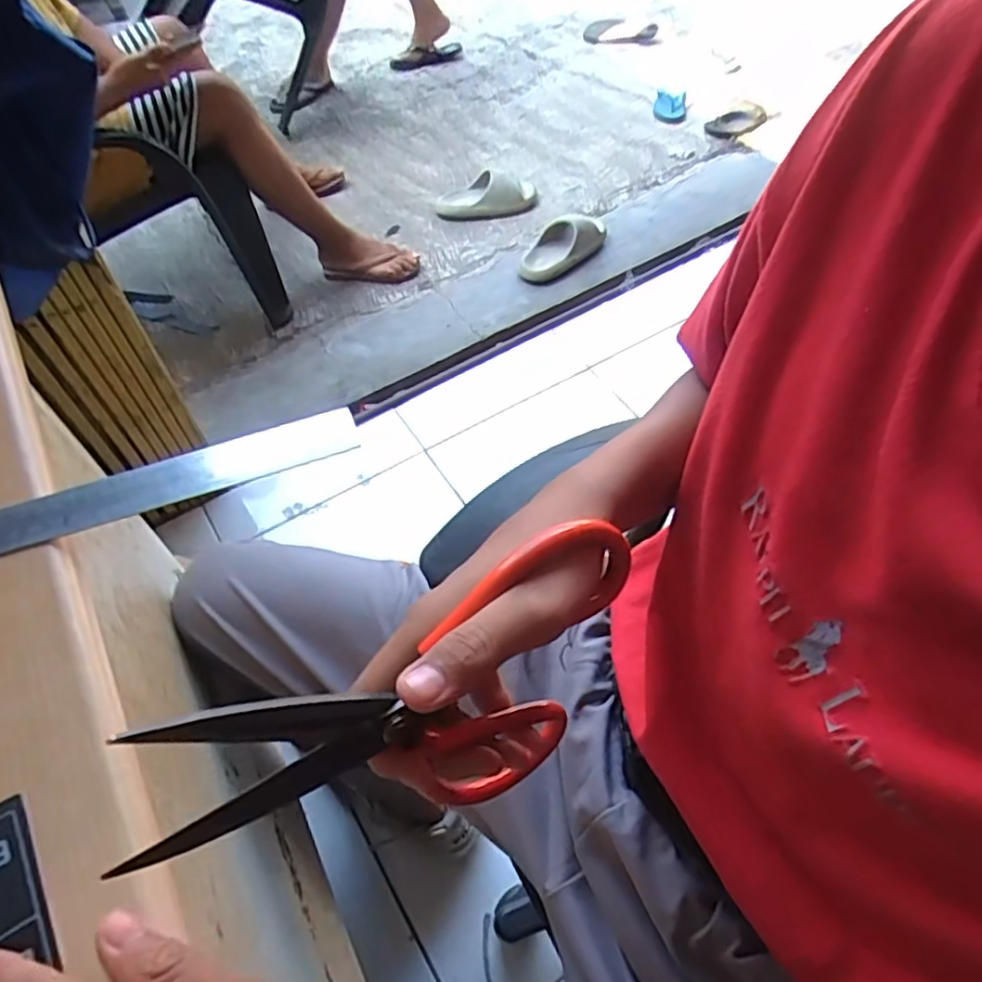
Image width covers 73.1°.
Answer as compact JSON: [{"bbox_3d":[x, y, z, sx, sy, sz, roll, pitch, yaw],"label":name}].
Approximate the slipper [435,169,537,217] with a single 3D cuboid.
[{"bbox_3d":[-0.011,-0.773,1.717,0.257,0.077,0.102,-14,57,-10],"label":"slipper"}]

